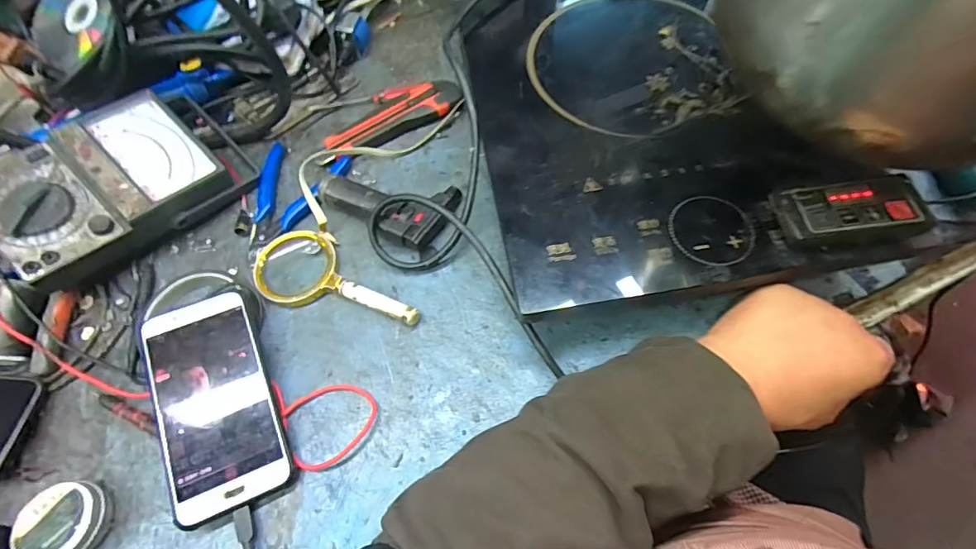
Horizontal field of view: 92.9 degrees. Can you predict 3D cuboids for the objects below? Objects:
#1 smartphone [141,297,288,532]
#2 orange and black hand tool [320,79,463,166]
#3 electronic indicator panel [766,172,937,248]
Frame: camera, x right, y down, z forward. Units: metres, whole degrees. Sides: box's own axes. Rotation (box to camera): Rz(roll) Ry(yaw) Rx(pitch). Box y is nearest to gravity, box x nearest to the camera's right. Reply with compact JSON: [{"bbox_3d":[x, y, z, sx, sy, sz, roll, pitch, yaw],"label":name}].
[{"bbox_3d":[-0.200,0.089,0.336,0.076,0.012,0.157,-22,70,-12],"label":"smartphone"},{"bbox_3d":[-0.103,-0.167,0.473,0.147,0.014,0.062,-26,65,-10],"label":"orange and black hand tool"},{"bbox_3d":[0.251,-0.044,0.324,0.090,0.022,0.042,-6,63,0],"label":"electronic indicator panel"}]

